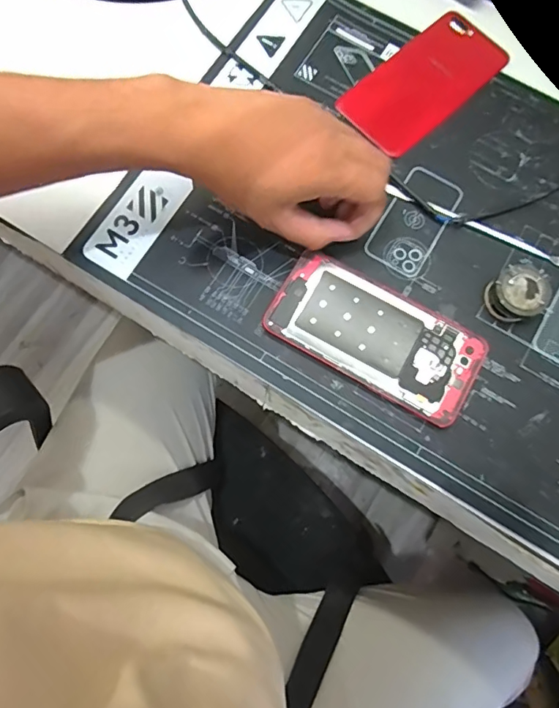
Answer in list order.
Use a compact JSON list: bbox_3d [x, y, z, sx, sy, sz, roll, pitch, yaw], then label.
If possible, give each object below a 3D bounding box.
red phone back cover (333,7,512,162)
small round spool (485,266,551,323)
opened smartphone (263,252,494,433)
[{"bbox_3d":[0.123,-0.231,0.412,0.144,0.007,0.073,-42,80,-9],"label":"red phone back cover"},{"bbox_3d":[0.174,-0.043,0.355,0.034,0.024,0.037,0,77,0],"label":"small round spool"},{"bbox_3d":[0.071,-0.014,0.355,0.151,0.010,0.073,29,79,6],"label":"opened smartphone"}]

